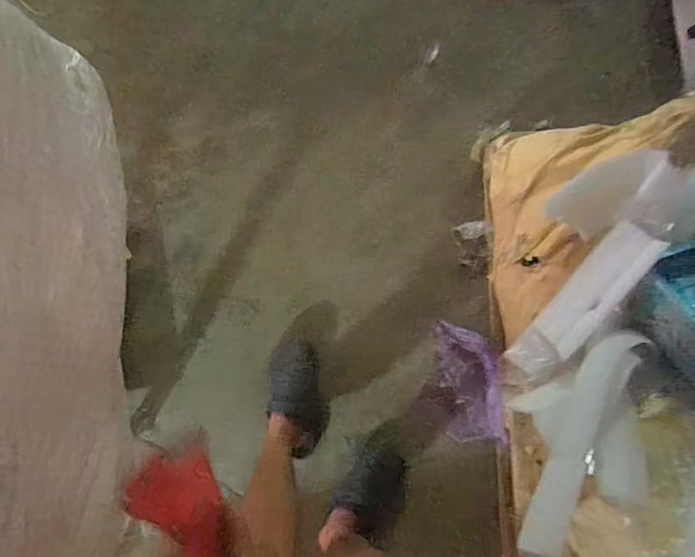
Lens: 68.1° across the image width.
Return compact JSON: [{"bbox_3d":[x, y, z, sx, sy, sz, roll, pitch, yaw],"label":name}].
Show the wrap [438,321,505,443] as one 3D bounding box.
[{"bbox_3d":[0.280,0.240,1.185,0.128,0.083,0.287,-7,91,0],"label":"wrap"}]

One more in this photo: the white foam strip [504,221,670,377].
[{"bbox_3d":[0.380,0.043,0.838,0.019,0.099,0.290,17,115,-33],"label":"white foam strip"}]

